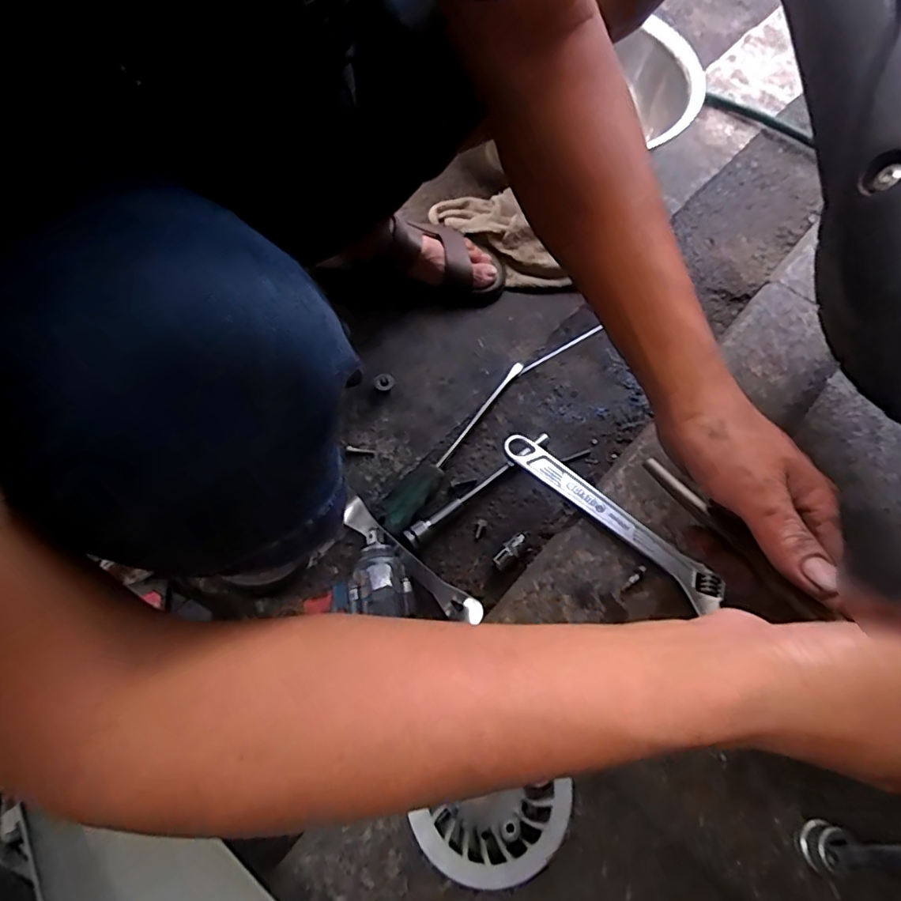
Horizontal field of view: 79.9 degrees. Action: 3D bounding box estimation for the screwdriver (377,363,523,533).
[{"bbox_3d":[0.011,-0.011,0.611,0.033,0.023,0.262,36,68,15],"label":"screwdriver"}]

